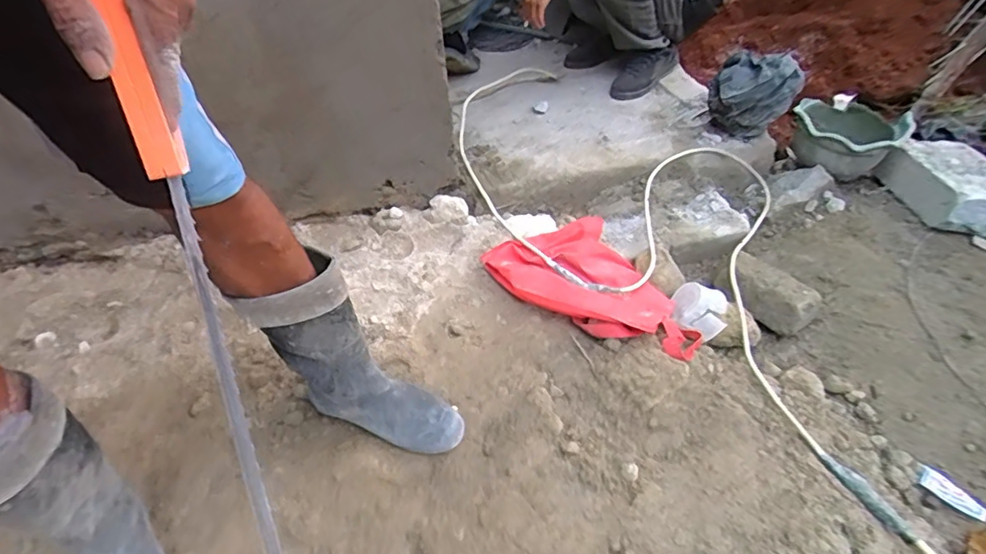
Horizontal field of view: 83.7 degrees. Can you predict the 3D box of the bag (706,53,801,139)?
[{"bbox_3d":[0.622,-0.428,1.329,0.194,0.200,0.143,19,47,23],"label":"bag"}]

